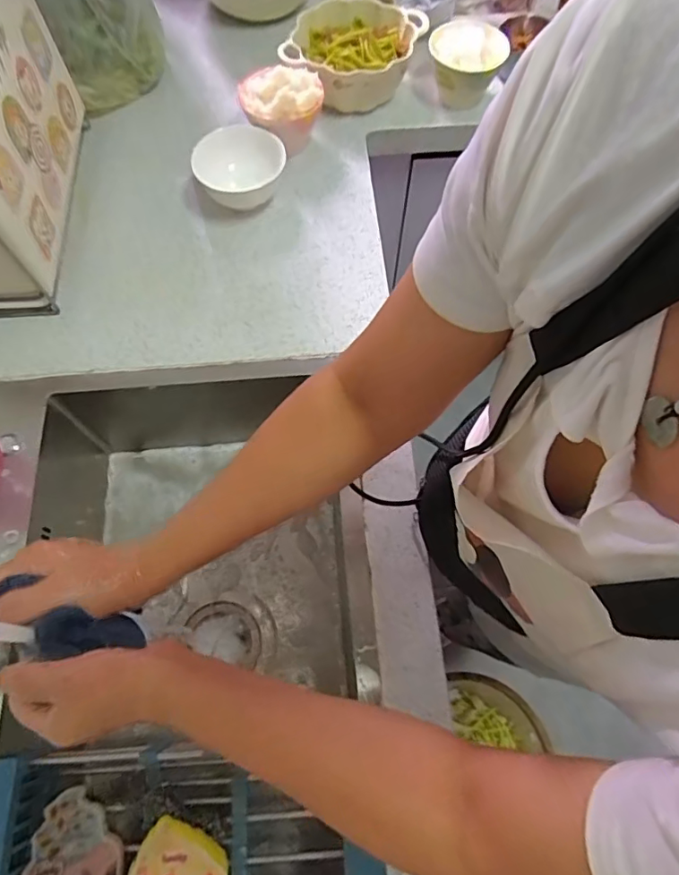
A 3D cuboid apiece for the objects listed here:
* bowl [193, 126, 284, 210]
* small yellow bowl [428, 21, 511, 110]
[{"bbox_3d":[-0.138,-0.372,0.759,0.126,0.074,0.109,-17,68,-7],"label":"bowl"},{"bbox_3d":[0.204,-0.601,0.850,0.116,0.085,0.129,17,68,7],"label":"small yellow bowl"}]

